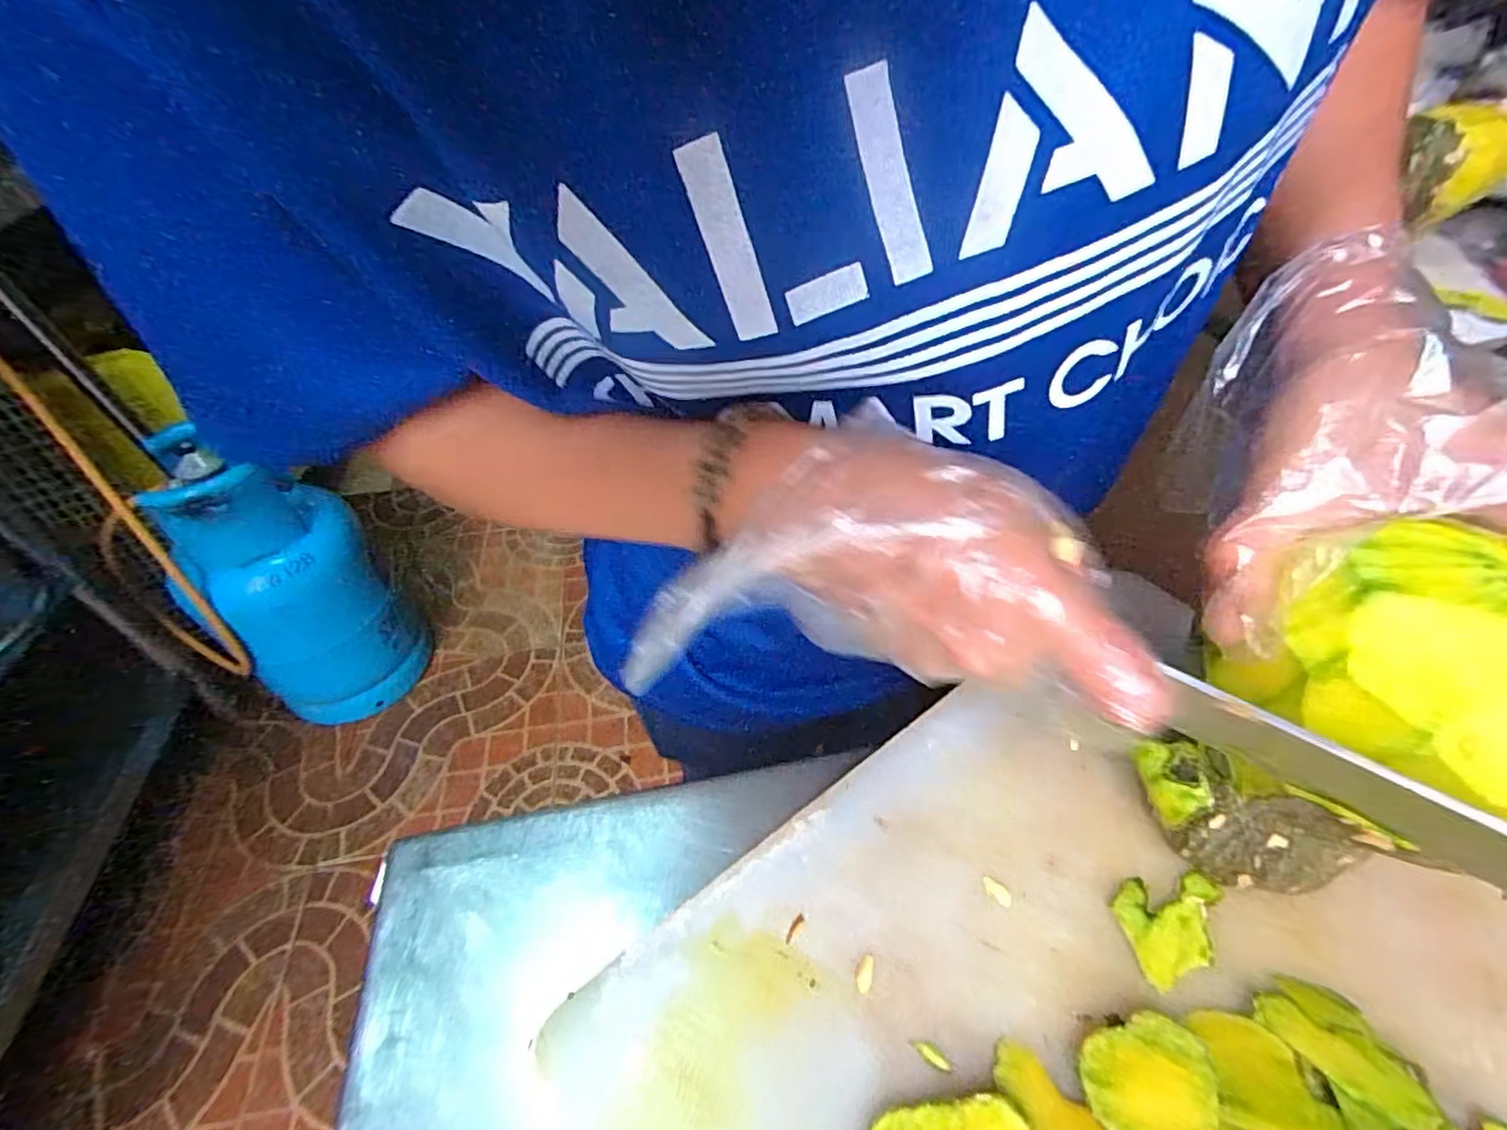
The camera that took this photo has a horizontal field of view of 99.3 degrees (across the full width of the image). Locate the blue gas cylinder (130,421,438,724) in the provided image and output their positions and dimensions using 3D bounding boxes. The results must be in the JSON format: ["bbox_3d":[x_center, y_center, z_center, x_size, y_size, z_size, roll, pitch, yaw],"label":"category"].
[{"bbox_3d":[-0.782,0.048,1.114,0.233,0.535,0.270,34,56,30],"label":"blue gas cylinder"}]

